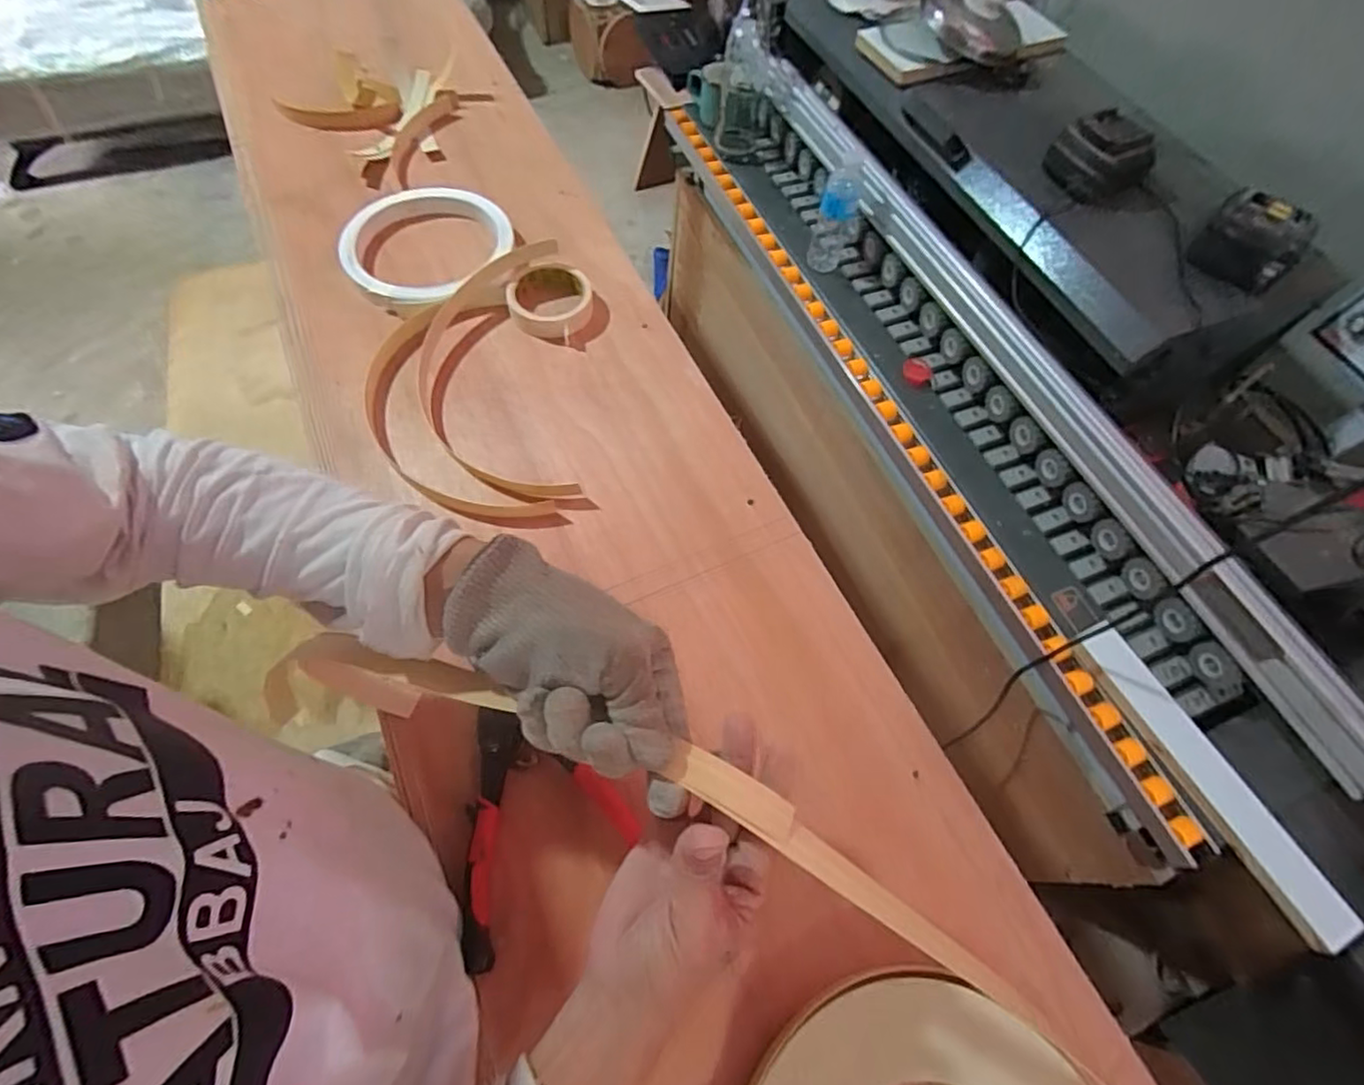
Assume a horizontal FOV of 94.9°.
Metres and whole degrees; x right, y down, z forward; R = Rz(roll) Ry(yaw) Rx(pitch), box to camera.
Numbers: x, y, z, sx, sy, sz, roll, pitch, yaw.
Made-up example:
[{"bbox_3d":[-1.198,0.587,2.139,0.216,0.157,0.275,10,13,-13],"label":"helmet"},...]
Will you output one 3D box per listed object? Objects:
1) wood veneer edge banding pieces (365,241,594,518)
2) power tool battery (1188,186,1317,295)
[{"bbox_3d":[-0.214,-0.177,0.646,0.225,0.046,0.326,0,62,-3],"label":"wood veneer edge banding pieces"},{"bbox_3d":[0.700,-0.373,0.773,0.106,0.056,0.107,41,67,17],"label":"power tool battery"}]

